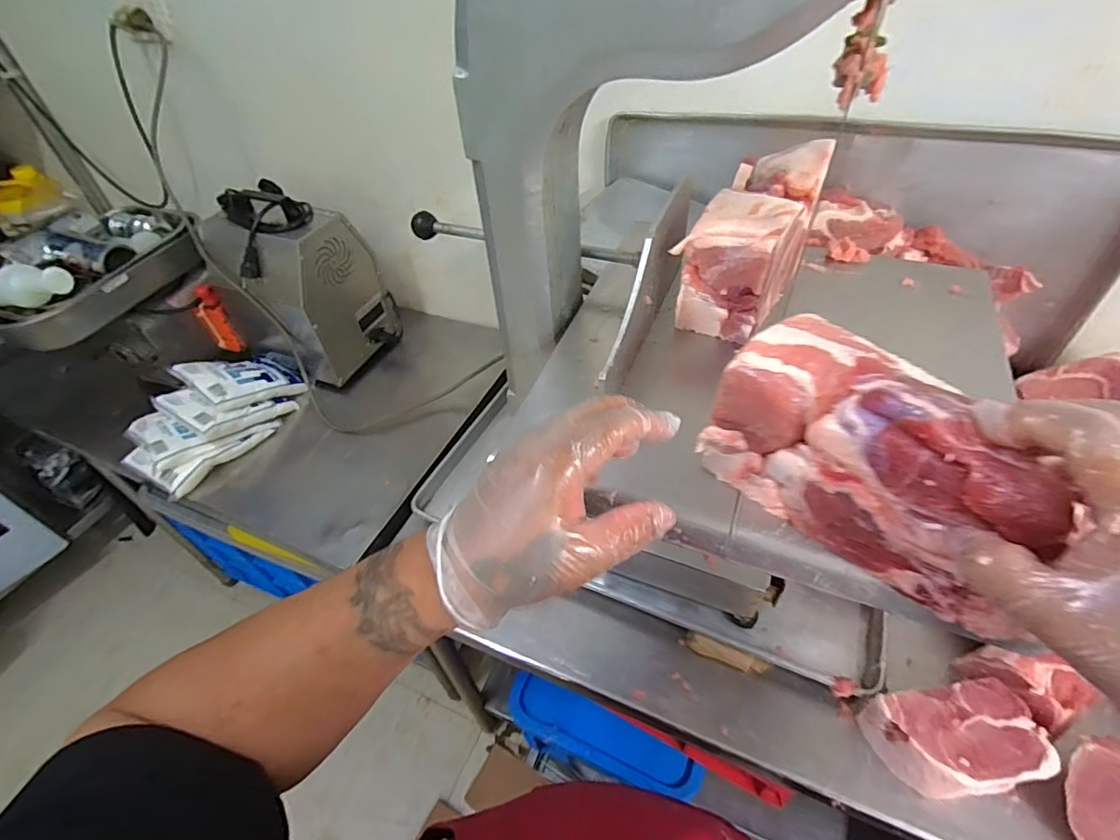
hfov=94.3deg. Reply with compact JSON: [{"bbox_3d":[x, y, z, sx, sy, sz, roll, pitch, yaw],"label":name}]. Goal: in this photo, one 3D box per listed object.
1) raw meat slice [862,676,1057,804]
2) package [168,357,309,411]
[{"bbox_3d":[0.409,0.337,0.543,0.140,0.075,0.090,-7,46,-2],"label":"raw meat slice"},{"bbox_3d":[-0.607,-0.085,1.000,0.156,0.029,0.180,33,29,23],"label":"package"}]

